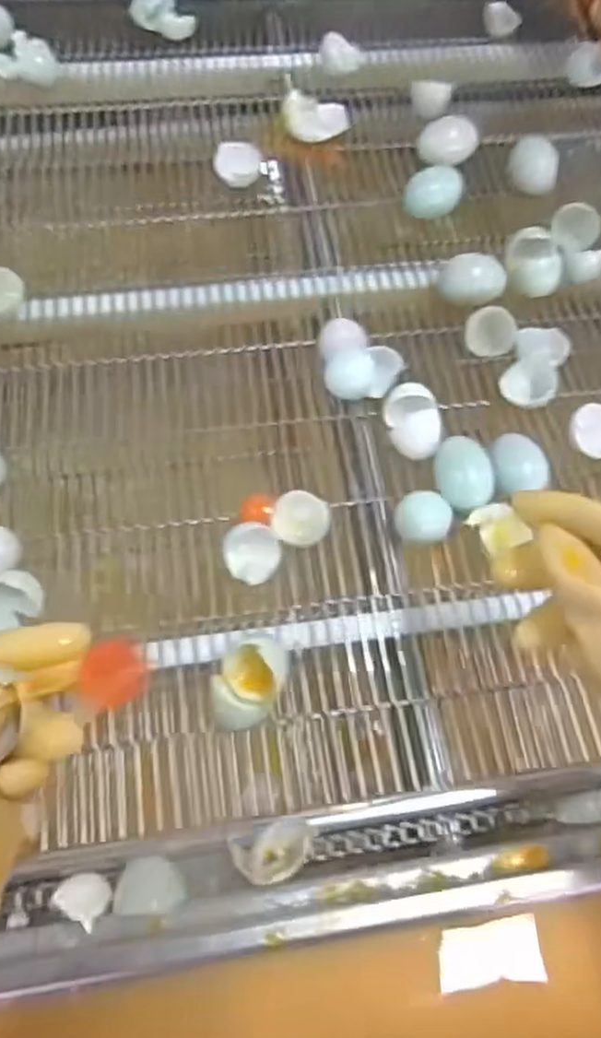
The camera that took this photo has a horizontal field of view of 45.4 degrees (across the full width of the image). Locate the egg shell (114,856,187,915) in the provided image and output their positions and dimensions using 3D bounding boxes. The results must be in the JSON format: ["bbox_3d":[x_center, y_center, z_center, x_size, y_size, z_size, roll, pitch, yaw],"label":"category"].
[{"bbox_3d":[-0.091,0.222,0.437,0.041,0.019,0.031,-2,66,-1],"label":"egg shell"}]

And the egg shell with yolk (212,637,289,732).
[{"bbox_3d":[-0.037,0.118,0.513,0.046,0.034,0.067,27,69,11],"label":"egg shell with yolk"}]

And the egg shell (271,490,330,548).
[{"bbox_3d":[0.000,0.001,0.559,0.043,0.032,0.037,0,66,0],"label":"egg shell"}]

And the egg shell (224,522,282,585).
[{"bbox_3d":[-0.036,0.028,0.552,0.042,0.027,0.043,0,66,0],"label":"egg shell"}]

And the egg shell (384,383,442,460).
[{"bbox_3d":[0.094,-0.078,0.610,0.042,0.046,0.068,-8,66,-4],"label":"egg shell"}]

